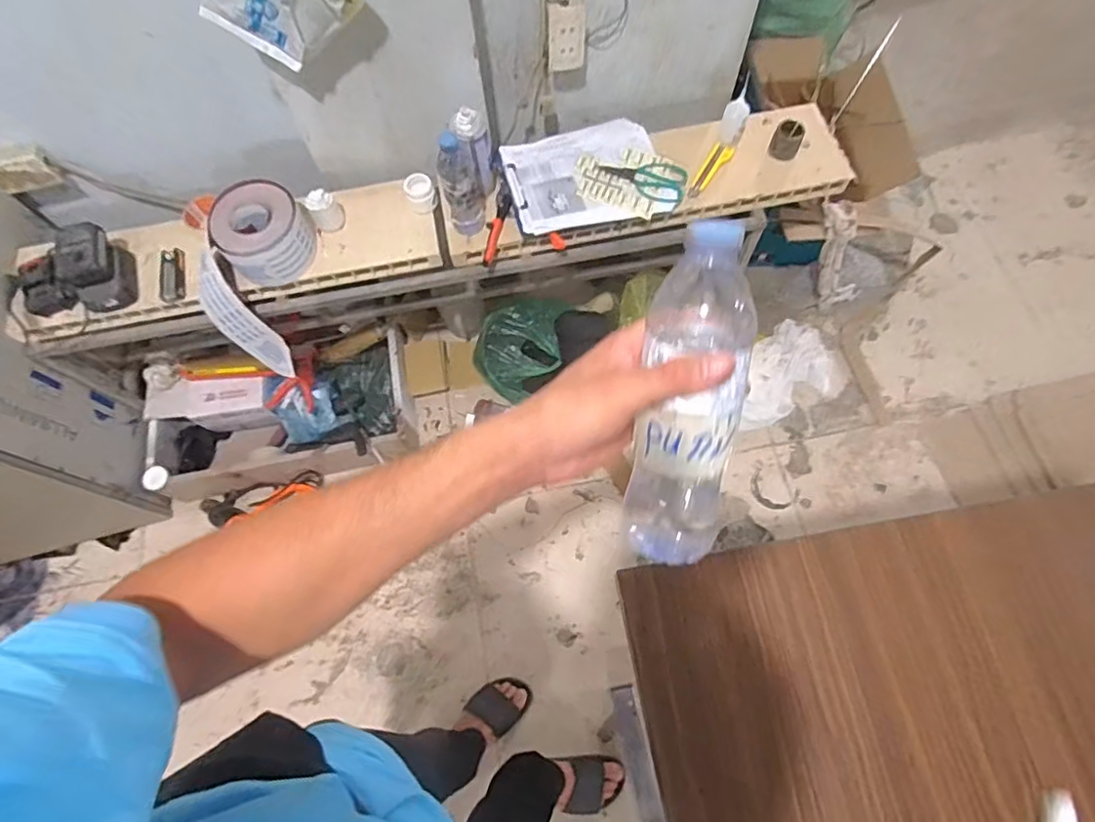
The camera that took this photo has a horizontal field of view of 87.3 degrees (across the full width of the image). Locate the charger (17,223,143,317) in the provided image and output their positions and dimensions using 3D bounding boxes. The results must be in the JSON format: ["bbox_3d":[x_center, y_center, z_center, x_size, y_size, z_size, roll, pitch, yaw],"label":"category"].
[{"bbox_3d":[-0.888,-0.264,1.073,0.195,0.102,0.134,-2,67,2],"label":"charger"}]

